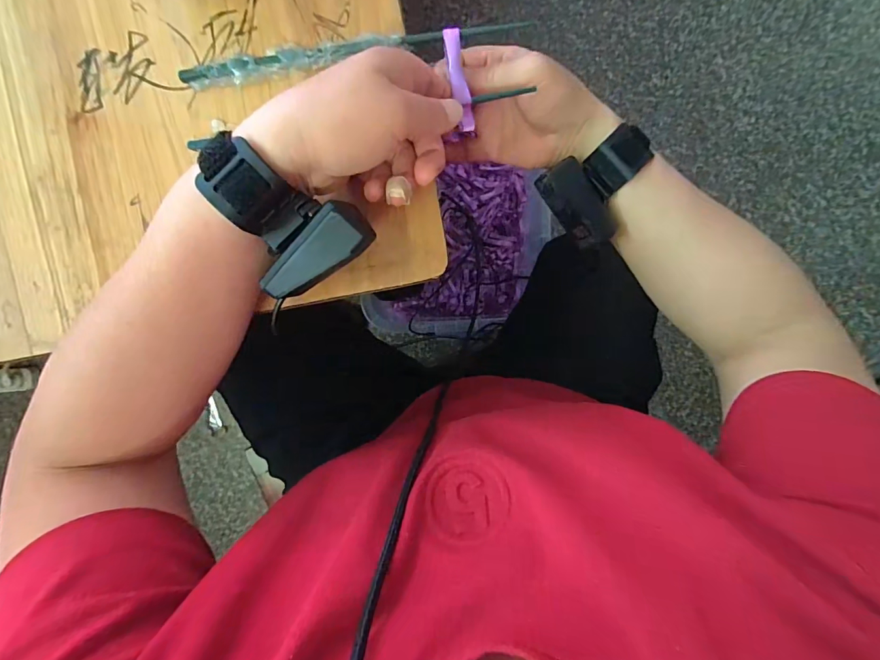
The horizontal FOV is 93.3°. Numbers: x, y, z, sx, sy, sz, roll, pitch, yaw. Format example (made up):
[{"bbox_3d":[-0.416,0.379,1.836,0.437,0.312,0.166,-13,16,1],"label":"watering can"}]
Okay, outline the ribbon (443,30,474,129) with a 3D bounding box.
[{"bbox_3d":[0.013,-0.173,0.286,0.013,0.008,0.065,-13,99,-3],"label":"ribbon"}]

